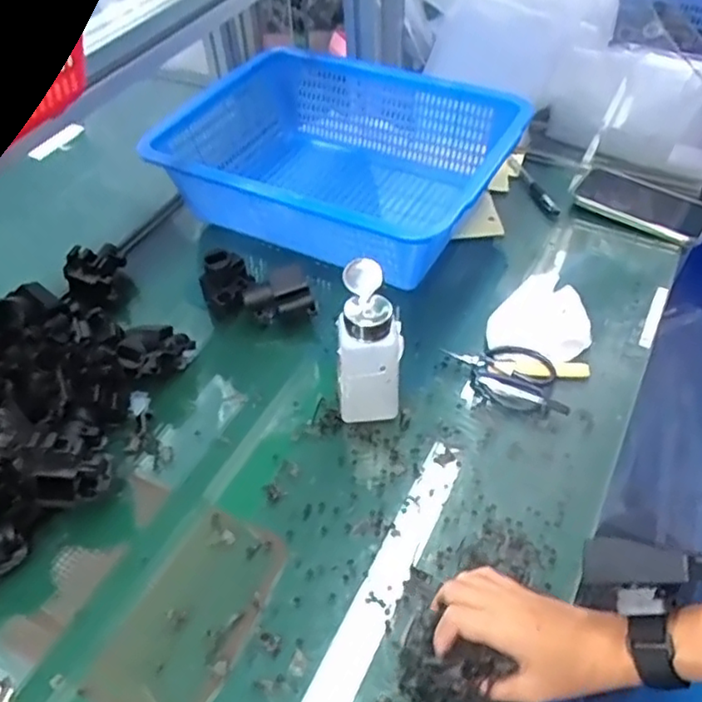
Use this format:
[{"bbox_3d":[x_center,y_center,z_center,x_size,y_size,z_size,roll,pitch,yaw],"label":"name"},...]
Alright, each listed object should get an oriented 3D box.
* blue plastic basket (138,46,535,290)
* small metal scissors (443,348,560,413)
[{"bbox_3d":[-0.046,-0.243,0.816,0.465,0.115,0.302,23,54,22],"label":"blue plastic basket"},{"bbox_3d":[0.147,0.019,0.649,0.104,0.011,0.073,21,53,21],"label":"small metal scissors"}]

